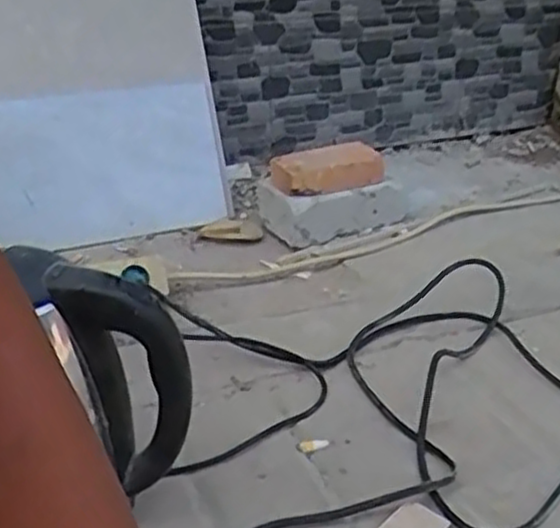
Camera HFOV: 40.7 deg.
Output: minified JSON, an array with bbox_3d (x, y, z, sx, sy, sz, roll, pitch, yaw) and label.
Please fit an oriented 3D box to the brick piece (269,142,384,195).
[{"bbox_3d":[0.072,-0.146,1.143,0.169,0.046,0.080,-9,27,-18],"label":"brick piece"}]

